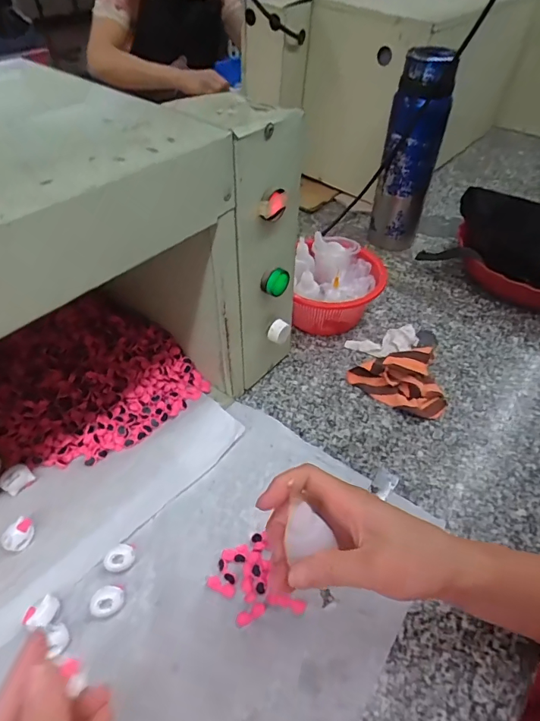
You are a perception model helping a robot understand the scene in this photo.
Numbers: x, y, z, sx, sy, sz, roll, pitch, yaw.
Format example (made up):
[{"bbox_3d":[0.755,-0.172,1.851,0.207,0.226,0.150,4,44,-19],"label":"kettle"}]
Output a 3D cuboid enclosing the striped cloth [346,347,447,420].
[{"bbox_3d":[0.163,0.017,0.525,0.108,0.025,0.090,29,51,24],"label":"striped cloth"}]

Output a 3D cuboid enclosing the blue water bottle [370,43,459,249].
[{"bbox_3d":[0.209,-0.301,0.660,0.079,0.276,0.079,13,46,10],"label":"blue water bottle"}]

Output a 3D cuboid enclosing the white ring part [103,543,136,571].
[{"bbox_3d":[-0.127,0.170,0.374,0.024,0.021,0.019,-33,55,-30],"label":"white ring part"}]

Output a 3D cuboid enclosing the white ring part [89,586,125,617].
[{"bbox_3d":[-0.128,0.193,0.349,0.025,0.018,0.019,-6,46,-8],"label":"white ring part"}]

